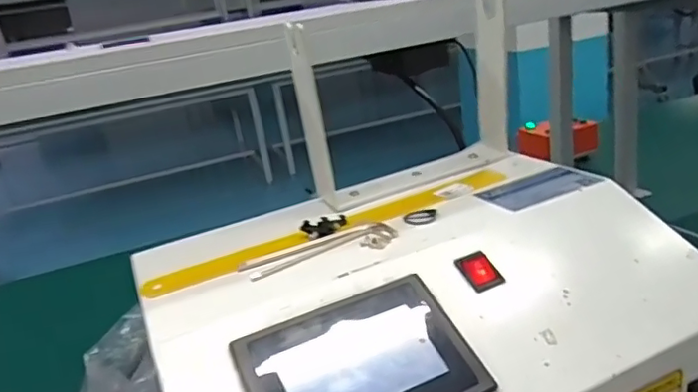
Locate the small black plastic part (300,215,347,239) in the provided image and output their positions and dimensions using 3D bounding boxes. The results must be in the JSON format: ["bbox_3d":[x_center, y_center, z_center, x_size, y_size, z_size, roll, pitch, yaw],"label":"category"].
[{"bbox_3d":[-0.020,0.025,0.492,0.039,0.011,0.022,-13,20,-12],"label":"small black plastic part"}]

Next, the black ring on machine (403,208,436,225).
[{"bbox_3d":[0.061,0.018,0.495,0.028,0.005,0.024,-6,19,5],"label":"black ring on machine"}]

